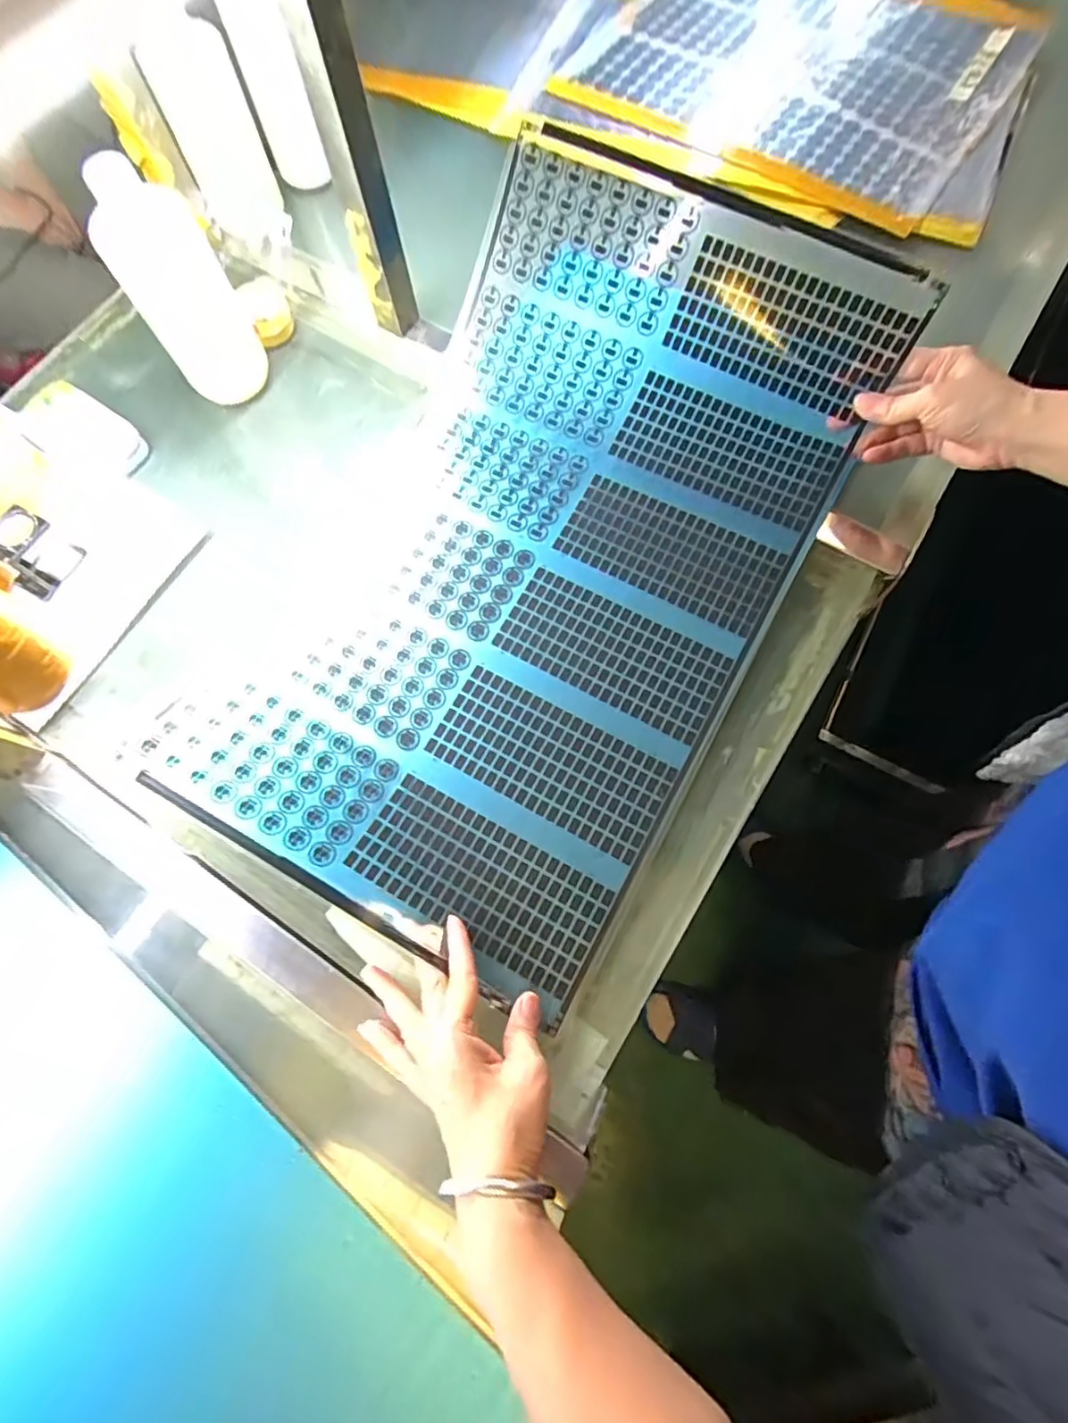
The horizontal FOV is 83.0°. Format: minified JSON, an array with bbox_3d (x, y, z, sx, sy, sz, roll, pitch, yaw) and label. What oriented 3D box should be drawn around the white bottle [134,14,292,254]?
[{"bbox_3d":[-0.307,-0.556,0.592,0.071,0.164,0.044,-5,72,0],"label":"white bottle"}]

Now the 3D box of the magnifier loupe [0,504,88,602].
[{"bbox_3d":[-0.411,-0.129,0.490,0.039,0.048,0.053,29,75,10],"label":"magnifier loupe"}]

